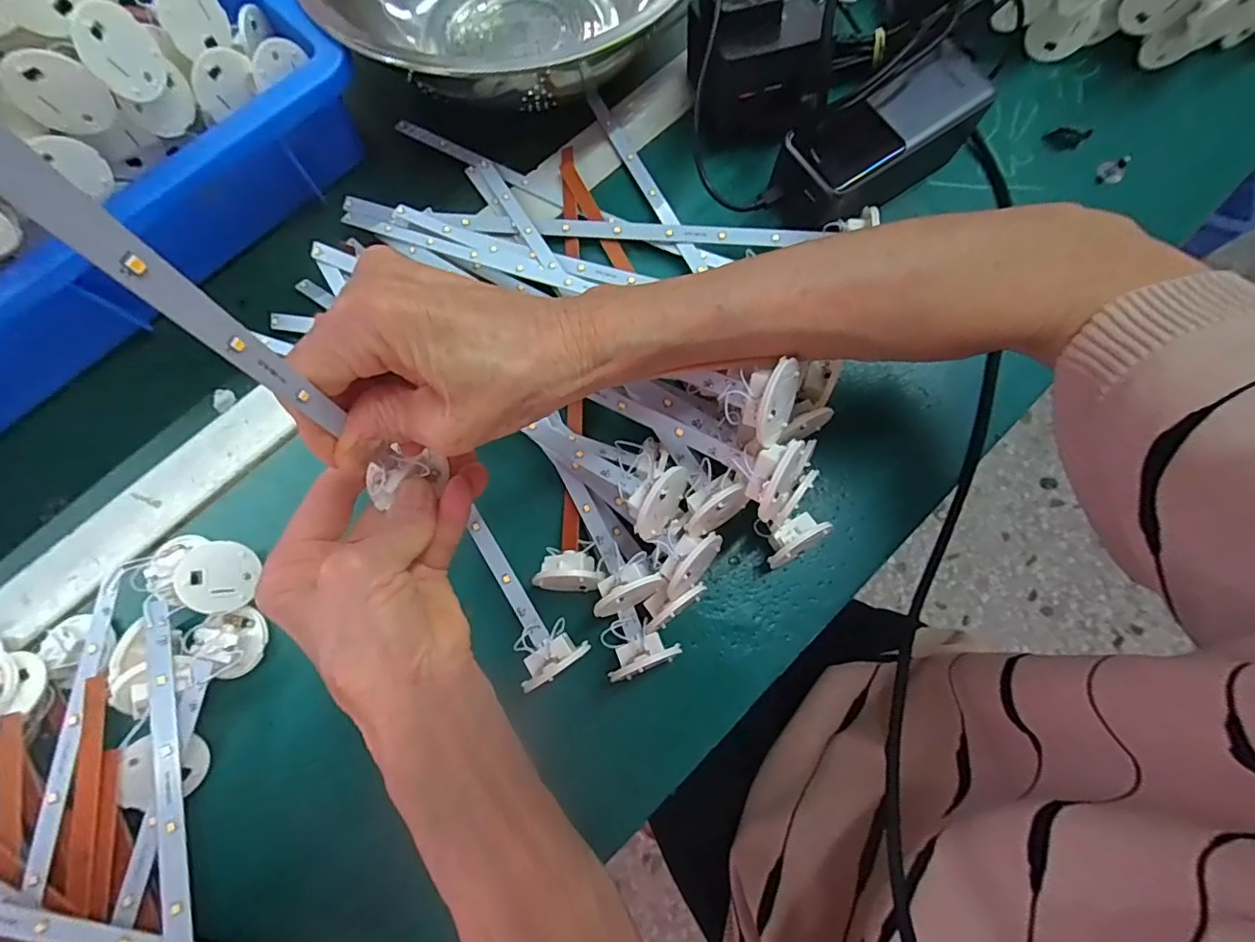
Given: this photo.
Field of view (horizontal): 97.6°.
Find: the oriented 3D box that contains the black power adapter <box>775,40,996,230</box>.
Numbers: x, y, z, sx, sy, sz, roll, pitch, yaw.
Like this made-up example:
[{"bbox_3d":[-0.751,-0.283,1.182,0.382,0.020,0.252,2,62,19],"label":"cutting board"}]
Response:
[{"bbox_3d":[0.159,-0.203,0.344,0.140,0.048,0.056,-37,78,-7],"label":"black power adapter"}]

